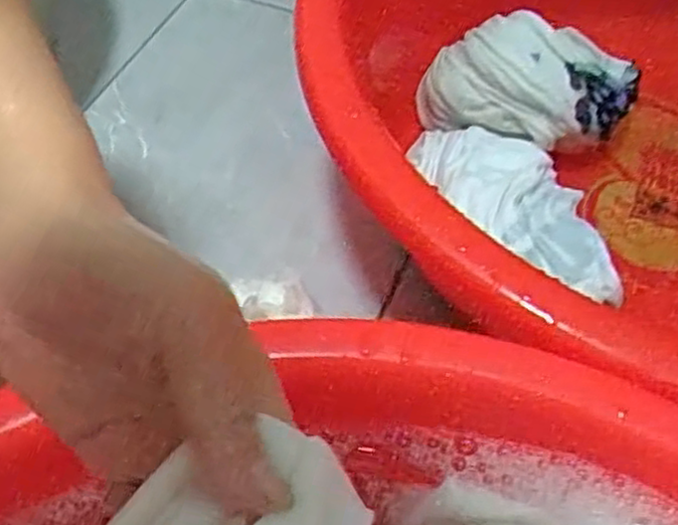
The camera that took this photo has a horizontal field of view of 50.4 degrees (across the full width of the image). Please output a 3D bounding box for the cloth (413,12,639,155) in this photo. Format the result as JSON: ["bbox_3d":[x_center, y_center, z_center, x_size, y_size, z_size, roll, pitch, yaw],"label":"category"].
[{"bbox_3d":[0.126,-0.124,0.495,0.143,0.057,0.073,18,58,14],"label":"cloth"}]

